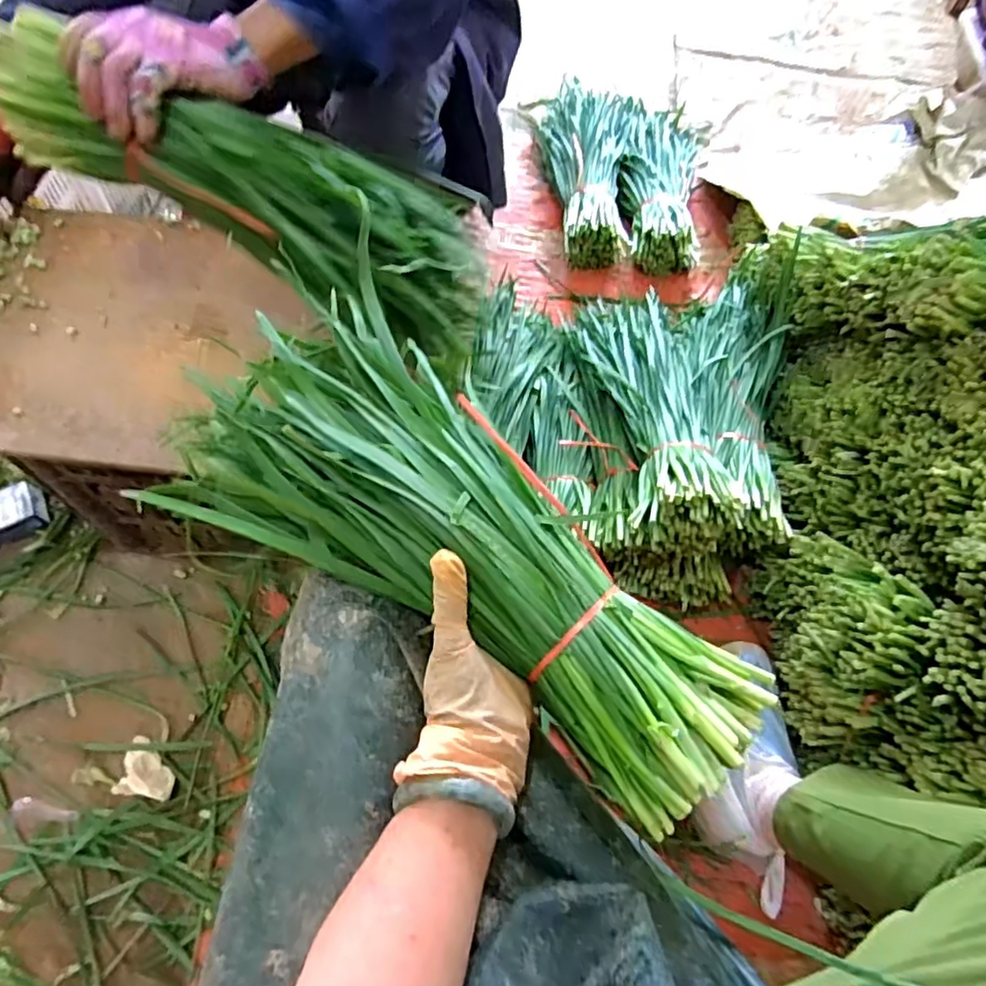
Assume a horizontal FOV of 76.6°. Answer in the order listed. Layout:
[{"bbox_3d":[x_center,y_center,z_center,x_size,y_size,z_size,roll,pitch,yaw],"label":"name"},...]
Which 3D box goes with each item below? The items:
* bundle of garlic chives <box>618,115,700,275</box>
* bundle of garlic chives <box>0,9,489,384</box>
[{"bbox_3d":[0.327,-0.614,1.214,0.169,0.088,0.463,8,62,2],"label":"bundle of garlic chives"},{"bbox_3d":[-0.209,-0.247,0.558,0.434,0.120,0.143,22,62,-10],"label":"bundle of garlic chives"}]

